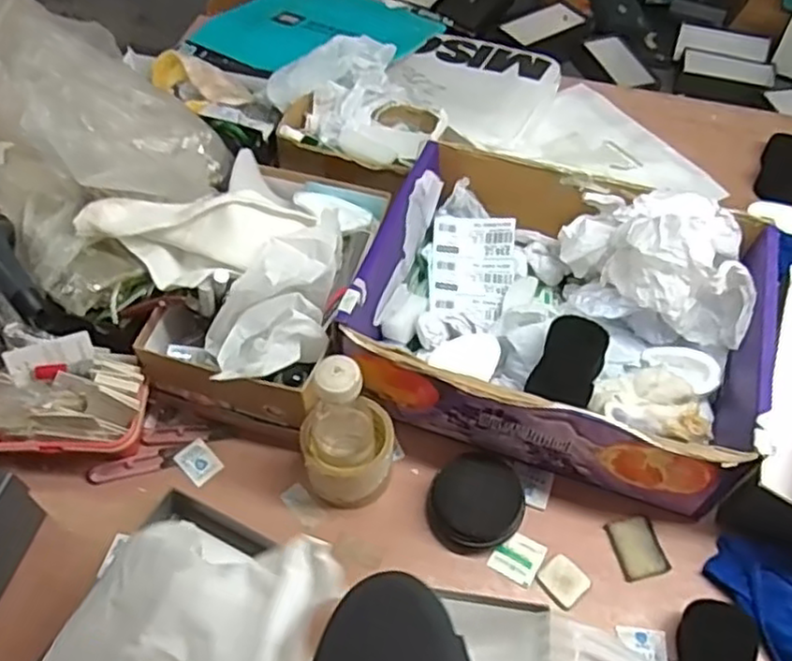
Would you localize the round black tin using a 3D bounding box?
[{"bbox_3d":[0.080,0.173,0.704,0.092,0.046,0.088,1,54,-1],"label":"round black tin"}]

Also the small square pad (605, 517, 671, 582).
[{"bbox_3d":[0.241,0.217,0.697,0.048,0.007,0.058,-12,55,-10],"label":"small square pad"}]

